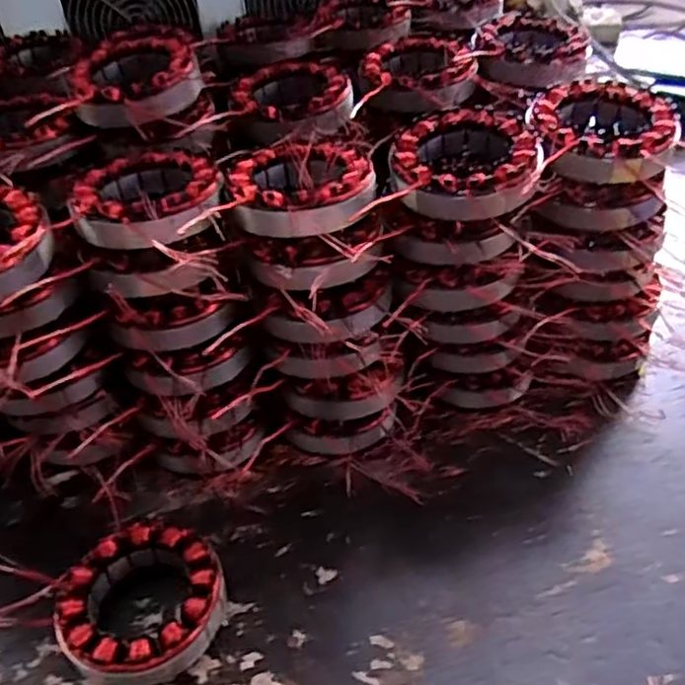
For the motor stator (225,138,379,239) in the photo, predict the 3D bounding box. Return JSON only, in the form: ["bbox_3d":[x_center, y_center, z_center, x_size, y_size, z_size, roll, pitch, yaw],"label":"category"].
[{"bbox_3d":[-0.024,-0.094,0.403,0.083,0.024,0.088,-9,43,-7],"label":"motor stator"}]

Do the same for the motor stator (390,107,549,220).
[{"bbox_3d":[0.073,-0.105,0.411,0.086,0.035,0.092,2,42,5],"label":"motor stator"}]

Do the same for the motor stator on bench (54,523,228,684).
[{"bbox_3d":[-0.112,0.144,0.382,0.088,0.028,0.083,-1,42,1],"label":"motor stator on bench"}]

